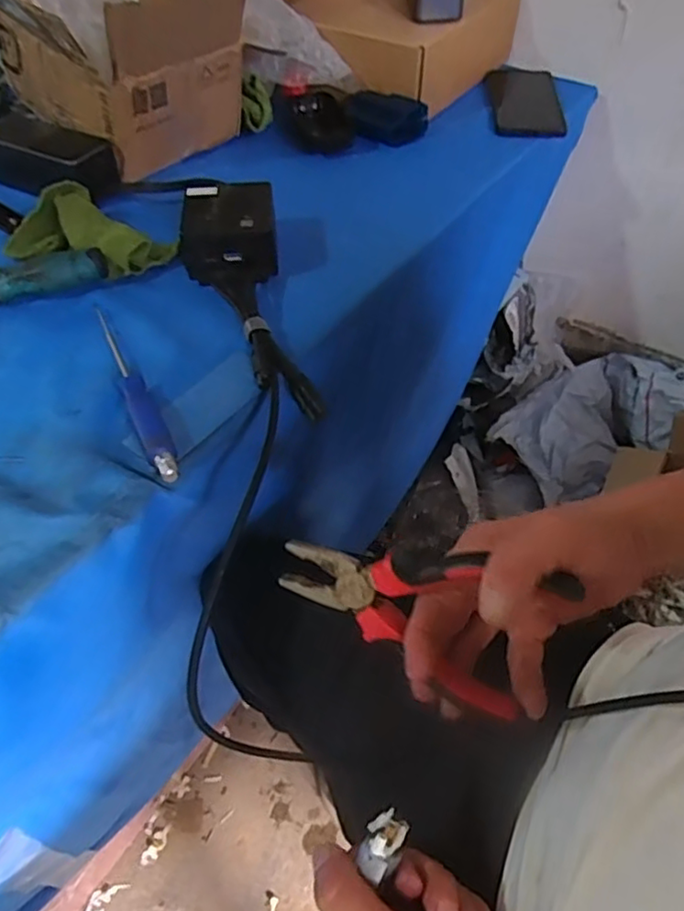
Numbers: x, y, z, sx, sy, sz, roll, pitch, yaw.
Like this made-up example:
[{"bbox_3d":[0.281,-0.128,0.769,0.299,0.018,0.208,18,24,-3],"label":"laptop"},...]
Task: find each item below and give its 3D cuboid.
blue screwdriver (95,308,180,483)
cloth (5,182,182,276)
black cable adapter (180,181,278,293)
[{"bbox_3d":[-0.146,-0.048,0.433,0.016,0.012,0.183,-21,52,-17],"label":"blue screwdriver"},{"bbox_3d":[-0.216,-0.189,0.534,0.131,0.032,0.075,22,53,18],"label":"cloth"},{"bbox_3d":[-0.095,-0.183,0.522,0.078,0.047,0.087,-5,50,-4],"label":"black cable adapter"}]

